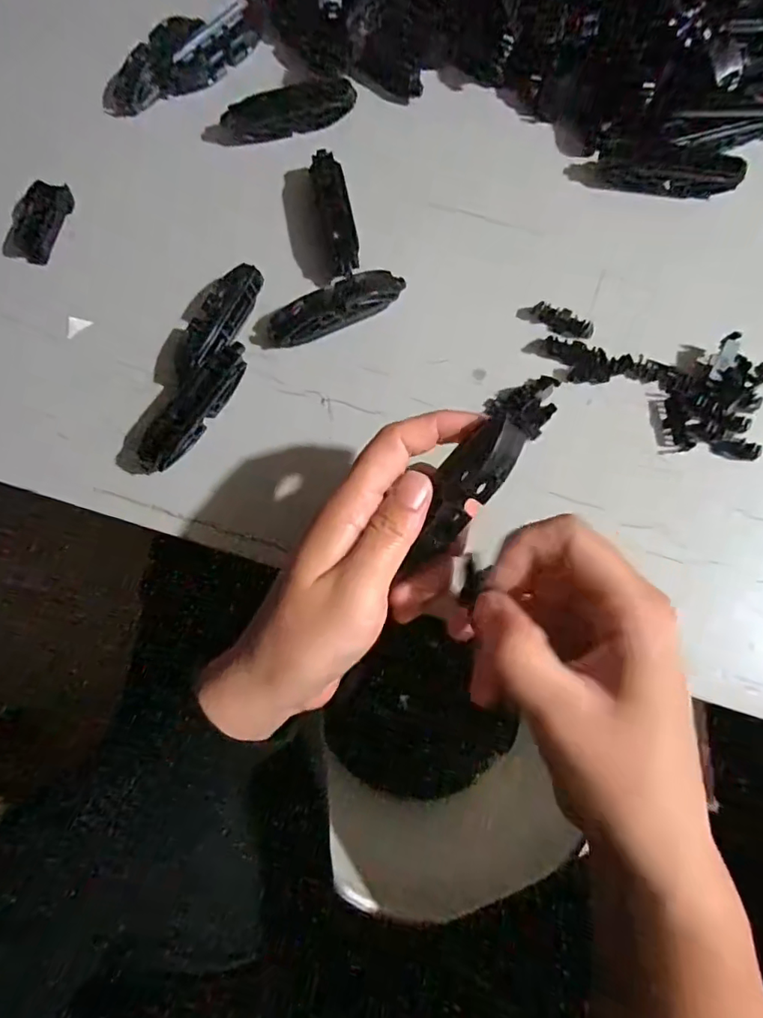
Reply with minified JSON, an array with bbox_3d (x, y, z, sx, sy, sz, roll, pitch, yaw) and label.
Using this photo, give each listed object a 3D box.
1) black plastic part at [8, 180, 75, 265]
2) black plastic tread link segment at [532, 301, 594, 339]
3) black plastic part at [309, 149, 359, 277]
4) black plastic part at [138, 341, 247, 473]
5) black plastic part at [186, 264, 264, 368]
[{"bbox_3d":[-0.198,-0.168,0.304,0.021,0.016,0.047,24,79,7],"label":"black plastic part"},{"bbox_3d":[0.102,-0.105,0.294,0.034,0.005,0.014,26,80,7],"label":"black plastic tread link segment"},{"bbox_3d":[-0.026,-0.169,0.297,0.018,0.006,0.081,-13,79,-2],"label":"black plastic part"},{"bbox_3d":[-0.101,-0.055,0.281,0.021,0.013,0.080,31,80,8],"label":"black plastic part"},{"bbox_3d":[-0.089,-0.107,0.289,0.023,0.010,0.064,24,79,7],"label":"black plastic part"}]

